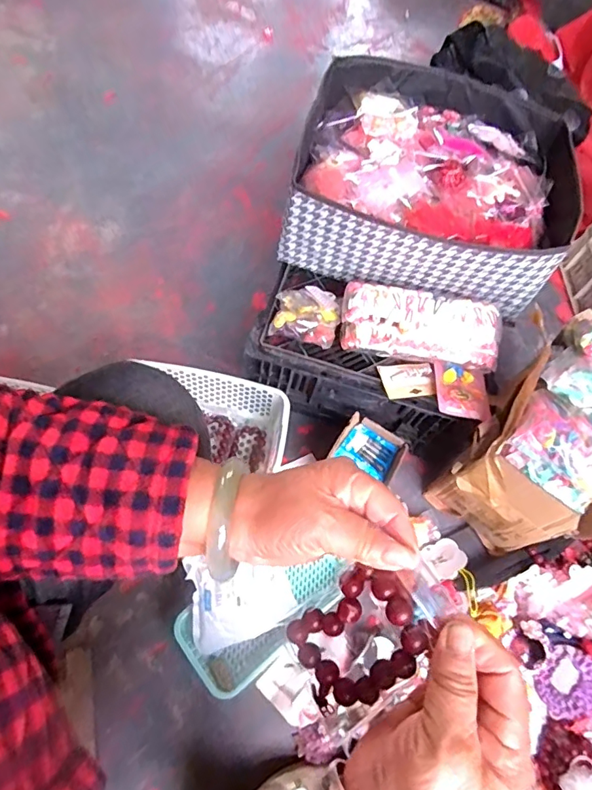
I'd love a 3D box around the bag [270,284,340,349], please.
[{"bbox_3d":[0.017,-0.125,0.731,0.094,0.037,0.101,15,63,0],"label":"bag"}]

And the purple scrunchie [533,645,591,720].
[{"bbox_3d":[0.419,0.440,0.743,0.097,0.020,0.090,0,64,0],"label":"purple scrunchie"}]

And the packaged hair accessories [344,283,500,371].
[{"bbox_3d":[0.181,-0.101,0.719,0.232,0.069,0.097,8,63,-3],"label":"packaged hair accessories"}]

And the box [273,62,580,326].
[{"bbox_3d":[0.209,-0.338,0.772,0.396,0.132,0.369,17,63,1],"label":"box"}]

